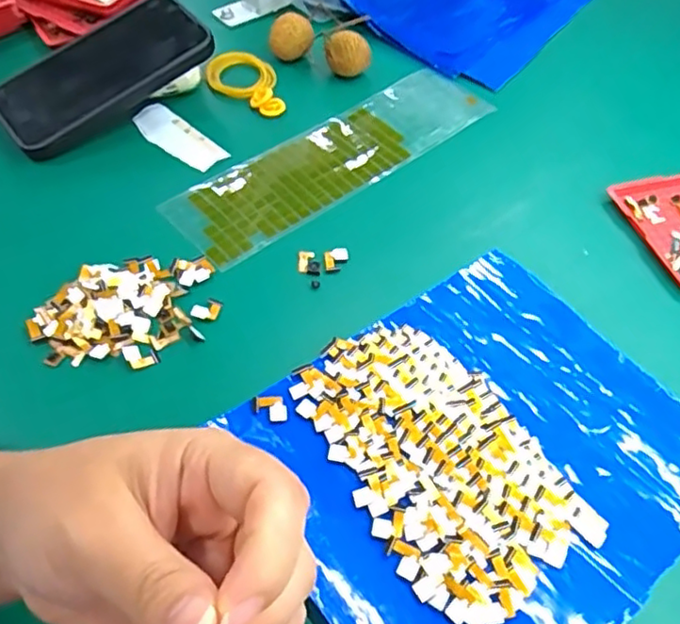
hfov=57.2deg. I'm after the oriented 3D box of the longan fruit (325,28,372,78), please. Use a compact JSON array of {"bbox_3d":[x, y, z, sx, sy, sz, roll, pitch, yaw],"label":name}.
[{"bbox_3d":[0.007,-0.218,0.518,0.035,0.032,0.037,3,53,-3],"label":"longan fruit"}]

